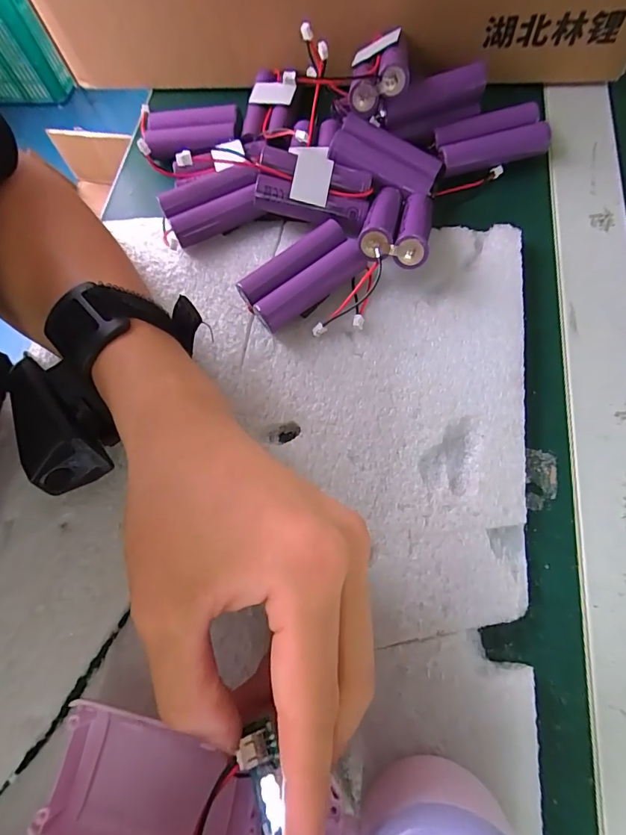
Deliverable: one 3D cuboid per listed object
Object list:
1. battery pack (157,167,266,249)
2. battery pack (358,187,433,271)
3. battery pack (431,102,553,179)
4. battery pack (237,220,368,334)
[{"bbox_3d":[-0.062,-0.131,0.264,0.058,0.017,0.033,-24,114,-2],"label":"battery pack"},{"bbox_3d":[0.049,-0.110,0.242,0.035,0.018,0.072,12,48,7],"label":"battery pack"},{"bbox_3d":[0.112,-0.179,0.274,0.066,0.016,0.035,-10,67,3],"label":"battery pack"},{"bbox_3d":[-0.007,-0.077,0.238,0.064,0.022,0.032,-34,68,-7],"label":"battery pack"}]

